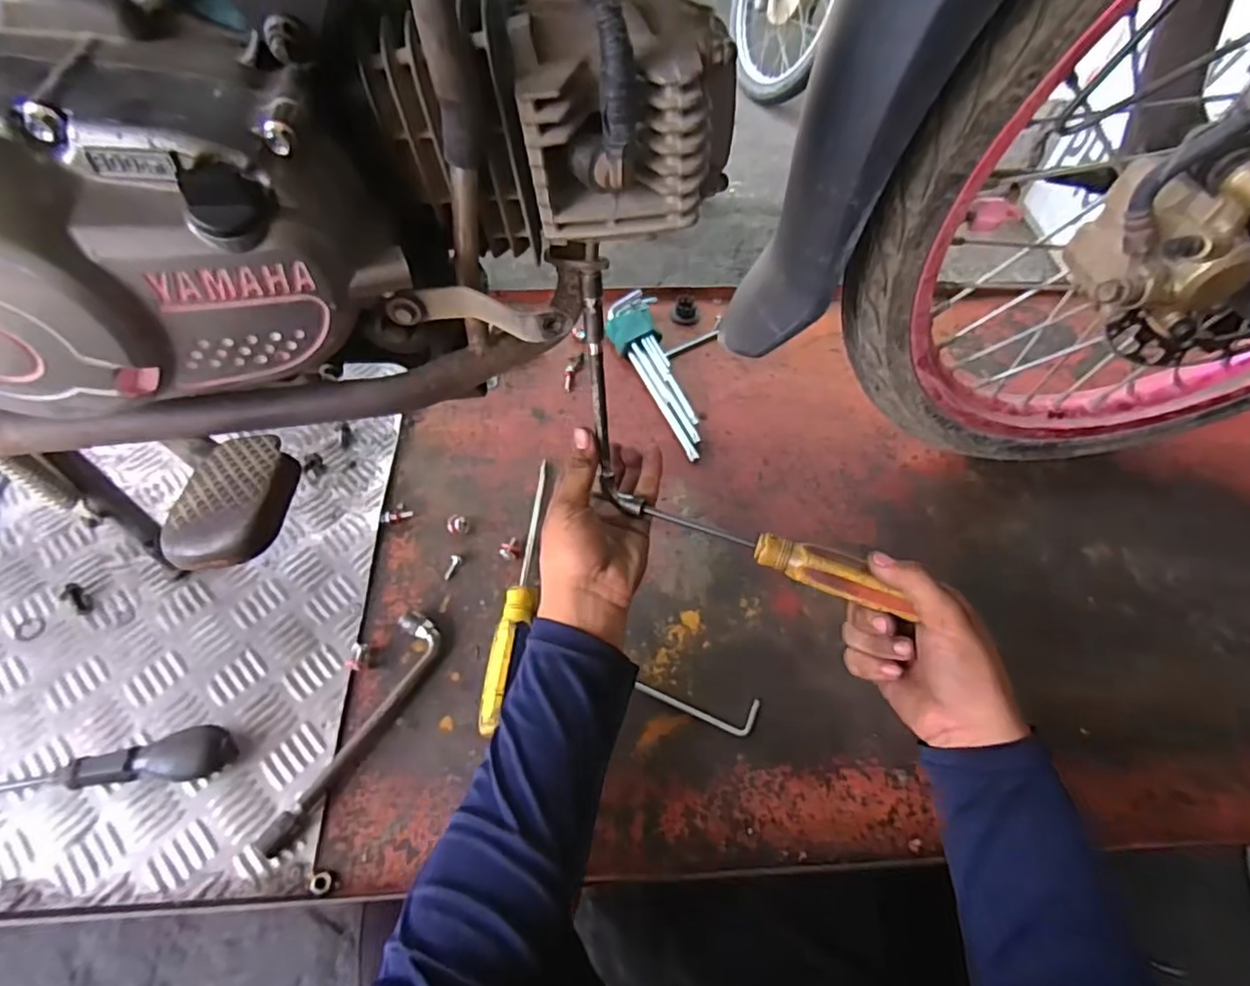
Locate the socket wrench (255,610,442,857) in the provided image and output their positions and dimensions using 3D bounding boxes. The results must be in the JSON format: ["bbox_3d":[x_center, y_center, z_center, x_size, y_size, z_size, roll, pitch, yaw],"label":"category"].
[{"bbox_3d":[-0.201,0.171,0.455,0.035,0.017,0.180,26,61,14],"label":"socket wrench"}]

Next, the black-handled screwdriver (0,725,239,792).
[{"bbox_3d":[-0.420,0.196,0.426,0.276,0.028,0.033,-5,58,-5],"label":"black-handled screwdriver"}]

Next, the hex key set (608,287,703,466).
[{"bbox_3d":[0.027,-0.129,0.650,0.059,0.031,0.220,-11,59,-8],"label":"hex key set"}]

